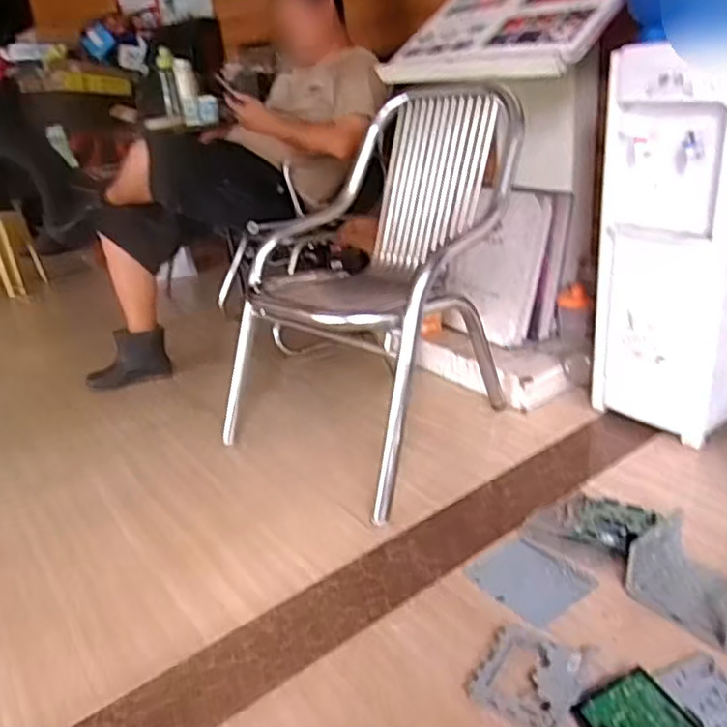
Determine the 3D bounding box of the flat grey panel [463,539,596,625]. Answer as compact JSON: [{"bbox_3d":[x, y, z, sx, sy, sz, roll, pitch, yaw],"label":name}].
[{"bbox_3d":[0.285,0.372,1.165,0.142,0.013,0.171,-22,28,-28],"label":"flat grey panel"}]

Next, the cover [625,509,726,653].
[{"bbox_3d":[0.536,0.327,1.064,0.166,0.093,0.183,-24,29,-30],"label":"cover"}]

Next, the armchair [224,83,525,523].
[{"bbox_3d":[-0.009,-0.184,1.536,0.570,0.720,0.572,-25,31,-37],"label":"armchair"}]

